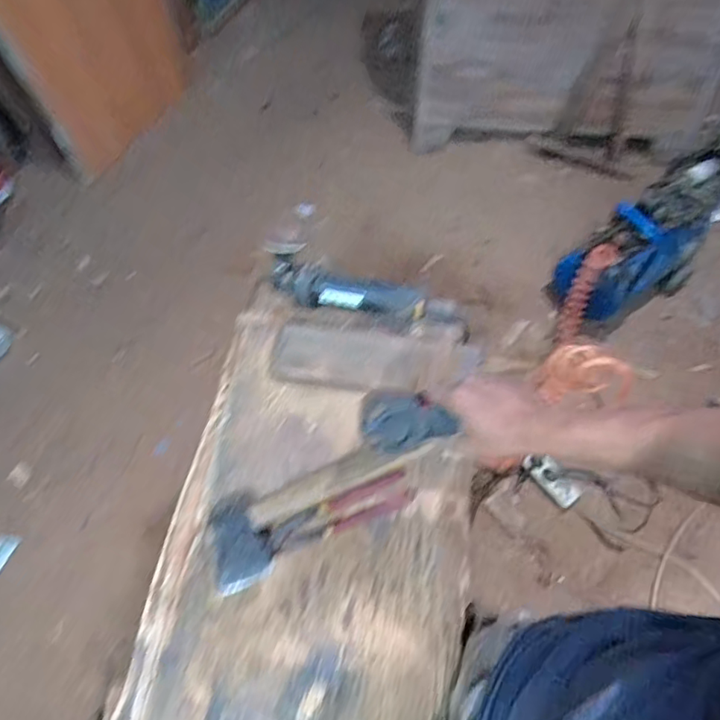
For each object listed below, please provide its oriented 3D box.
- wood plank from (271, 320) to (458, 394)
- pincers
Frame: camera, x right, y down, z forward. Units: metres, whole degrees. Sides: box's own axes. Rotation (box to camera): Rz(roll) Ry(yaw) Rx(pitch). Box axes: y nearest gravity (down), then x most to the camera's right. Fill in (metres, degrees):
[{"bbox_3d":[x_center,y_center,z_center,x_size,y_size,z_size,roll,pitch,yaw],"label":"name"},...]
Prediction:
[{"bbox_3d":[0.001,-0.002,0.840,0.266,0.018,0.098,7,60,4],"label":"wood plank"},{"bbox_3d":[-0.026,0.205,0.736,0.199,0.021,0.042,-20,62,-11],"label":"pincers"}]

